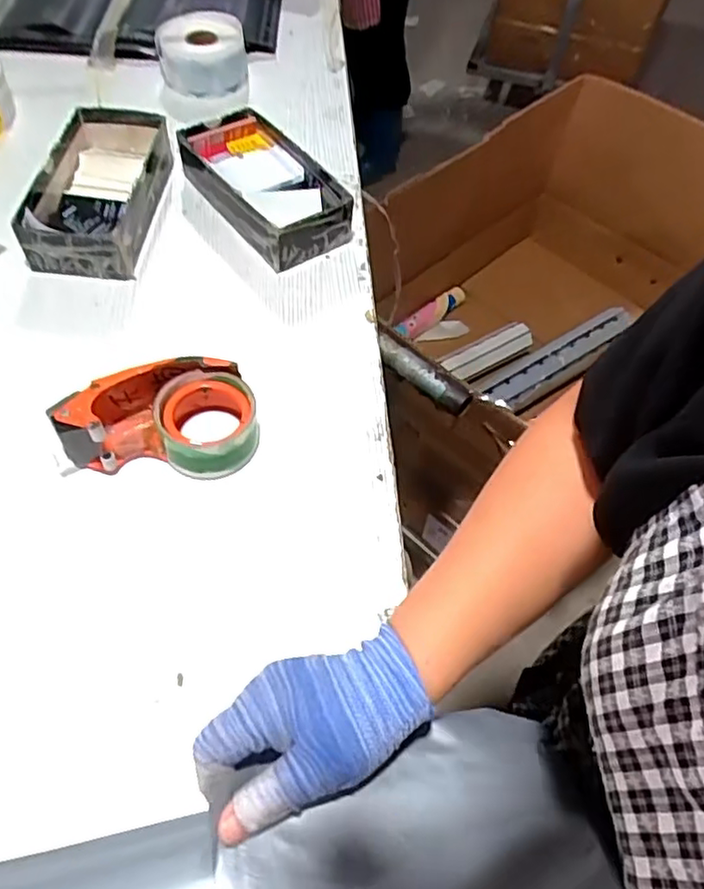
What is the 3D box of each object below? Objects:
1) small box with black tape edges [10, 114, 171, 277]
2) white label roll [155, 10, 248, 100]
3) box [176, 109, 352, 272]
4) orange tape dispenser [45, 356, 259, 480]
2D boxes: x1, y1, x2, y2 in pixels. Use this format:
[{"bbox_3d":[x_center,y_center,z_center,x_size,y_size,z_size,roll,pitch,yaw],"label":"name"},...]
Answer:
[{"bbox_3d":[-0.279,-0.279,0.704,0.121,0.053,0.225,5,57,2],"label":"small box with black tape edges"},{"bbox_3d":[-0.200,-0.520,0.856,0.115,0.062,0.105,-8,58,-5],"label":"white label roll"},{"bbox_3d":[-0.100,-0.293,0.724,0.111,0.052,0.216,-30,62,-19],"label":"box"},{"bbox_3d":[-0.165,-0.025,0.538,0.164,0.057,0.089,-3,56,-4],"label":"orange tape dispenser"}]

